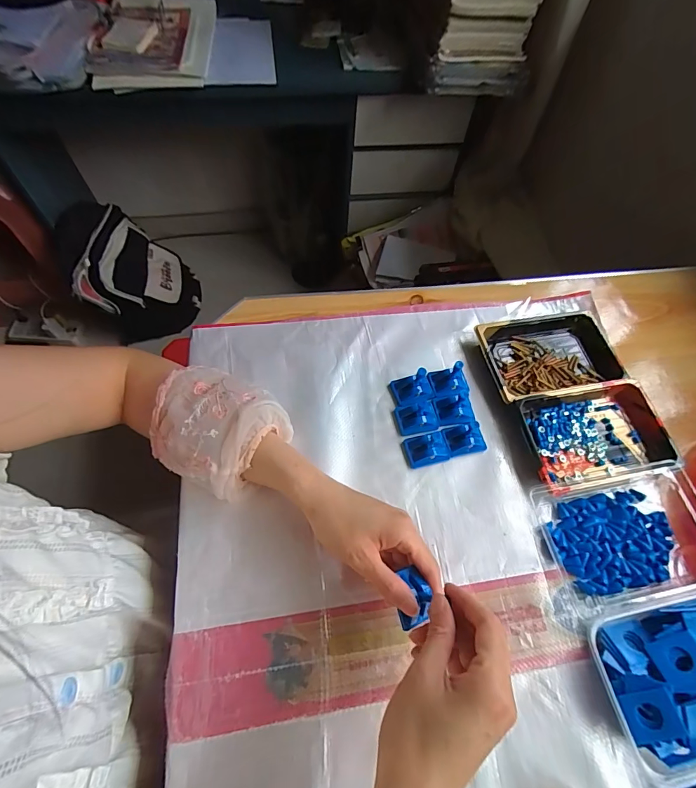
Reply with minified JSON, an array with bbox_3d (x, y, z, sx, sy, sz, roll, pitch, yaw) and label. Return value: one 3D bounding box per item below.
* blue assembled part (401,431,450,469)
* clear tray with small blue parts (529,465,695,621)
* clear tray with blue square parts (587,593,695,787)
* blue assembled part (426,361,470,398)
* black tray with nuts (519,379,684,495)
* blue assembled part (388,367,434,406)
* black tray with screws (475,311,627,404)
[{"bbox_3d":[0.085,0.058,0.433,0.045,0.019,0.033,-9,62,-8],"label":"blue assembled part"},{"bbox_3d":[0.284,0.136,0.399,0.170,0.030,0.118,-10,63,-9],"label":"clear tray with small blue parts"},{"bbox_3d":[0.290,0.234,0.341,0.161,0.033,0.106,-8,62,-8],"label":"clear tray with blue square parts"},{"bbox_3d":[0.118,-0.019,0.464,0.045,0.041,0.037,-5,62,-6],"label":"blue assembled part"},{"bbox_3d":[0.274,0.044,0.448,0.163,0.027,0.106,-8,62,-8],"label":"black tray with nuts"},{"bbox_3d":[0.074,-0.010,0.455,0.044,0.040,0.032,-5,62,-7],"label":"blue assembled part"},{"bbox_3d":[0.248,-0.048,0.498,0.163,0.023,0.105,-9,62,-9],"label":"black tray with screws"}]

